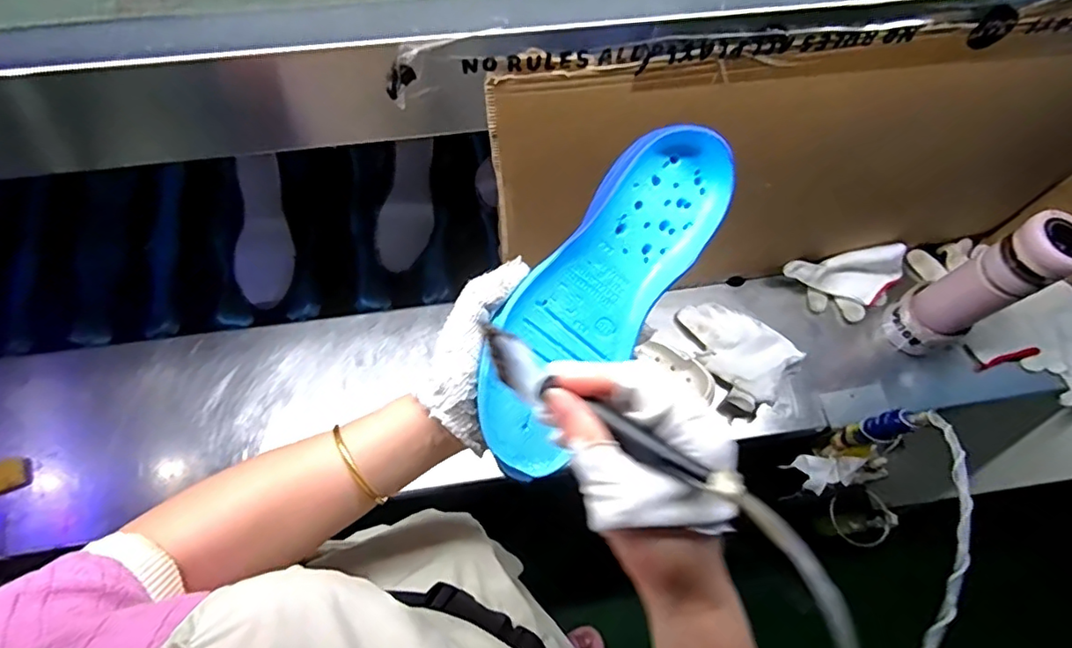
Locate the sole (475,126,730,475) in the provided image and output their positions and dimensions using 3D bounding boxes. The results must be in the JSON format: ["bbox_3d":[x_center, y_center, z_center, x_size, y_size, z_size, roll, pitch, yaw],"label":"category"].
[{"bbox_3d":[0.042,-0.032,0.390,0.091,0.040,0.257,37,83,-16],"label":"sole"}]

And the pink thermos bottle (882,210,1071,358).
[{"bbox_3d":[0.519,-0.037,0.678,0.065,0.229,0.078,-27,67,-17],"label":"pink thermos bottle"}]

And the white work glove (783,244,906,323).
[{"bbox_3d":[0.424,-0.051,0.776,0.165,0.063,0.079,-8,63,-9],"label":"white work glove"}]

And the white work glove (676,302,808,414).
[{"bbox_3d":[0.260,0.029,0.747,0.119,0.050,0.158,-33,69,-20],"label":"white work glove"}]

